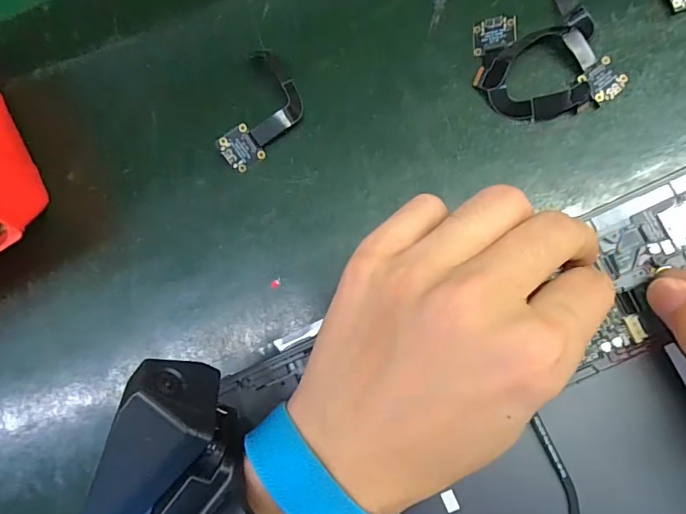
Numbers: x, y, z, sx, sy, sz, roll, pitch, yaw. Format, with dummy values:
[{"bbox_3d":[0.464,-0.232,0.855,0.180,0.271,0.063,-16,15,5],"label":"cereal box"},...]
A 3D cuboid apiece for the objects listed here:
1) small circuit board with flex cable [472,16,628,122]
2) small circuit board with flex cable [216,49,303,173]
[{"bbox_3d":[0.103,-0.096,0.232,0.070,0.010,0.052,1,85,6],"label":"small circuit board with flex cable"},{"bbox_3d":[-0.041,-0.076,0.243,0.031,0.015,0.064,22,87,8],"label":"small circuit board with flex cable"}]

